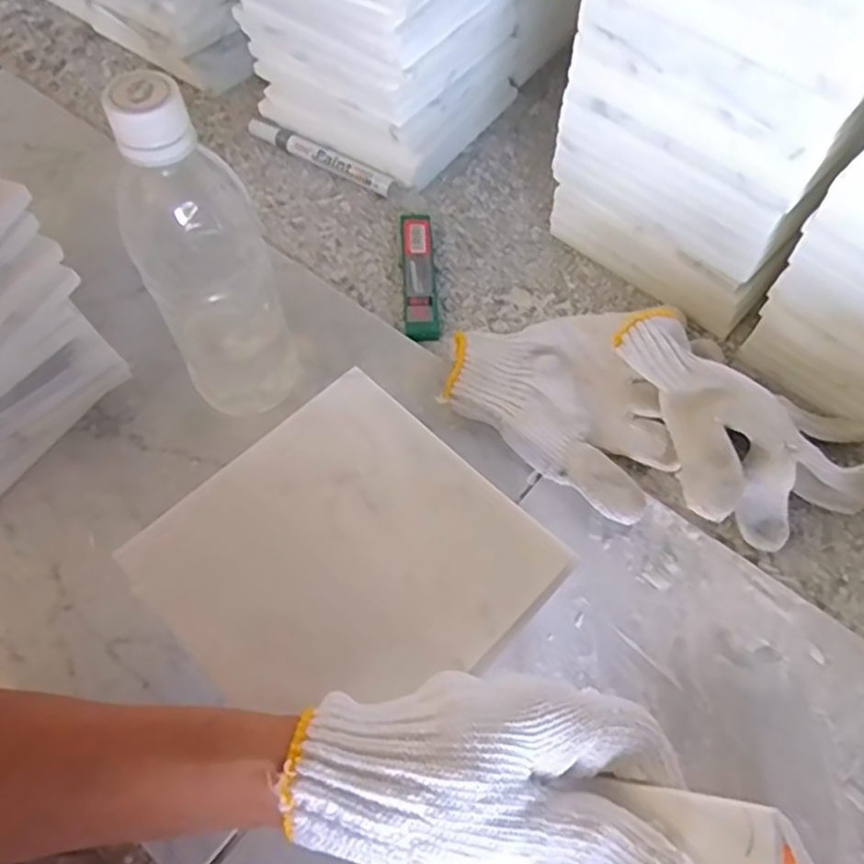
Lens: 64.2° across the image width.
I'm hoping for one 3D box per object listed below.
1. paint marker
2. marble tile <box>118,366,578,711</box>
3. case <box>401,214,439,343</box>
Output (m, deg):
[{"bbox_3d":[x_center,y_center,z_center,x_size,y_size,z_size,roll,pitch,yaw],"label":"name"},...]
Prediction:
[{"bbox_3d":[-0.093,-0.225,0.565,0.145,0.018,0.013,30,63,17],"label":"paint marker"},{"bbox_3d":[-0.041,0.058,0.319,0.151,0.006,0.152,-39,67,-21],"label":"marble tile"},{"bbox_3d":[-0.010,-0.113,0.500,0.022,0.012,0.113,-3,59,-2],"label":"case"}]

